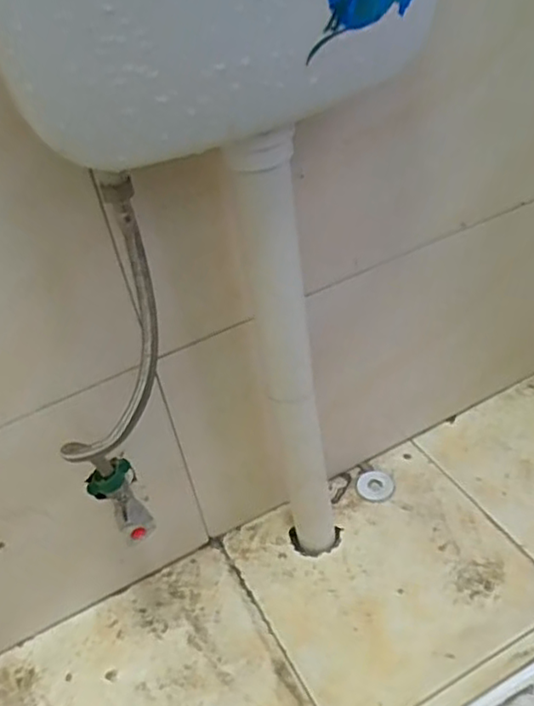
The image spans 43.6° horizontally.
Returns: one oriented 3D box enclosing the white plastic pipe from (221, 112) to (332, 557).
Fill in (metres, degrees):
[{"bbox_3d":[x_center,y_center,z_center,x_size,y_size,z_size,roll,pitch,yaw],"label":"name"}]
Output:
[{"bbox_3d":[0.026,0.026,0.678,0.056,0.521,0.060,-7,38,3],"label":"white plastic pipe"}]

